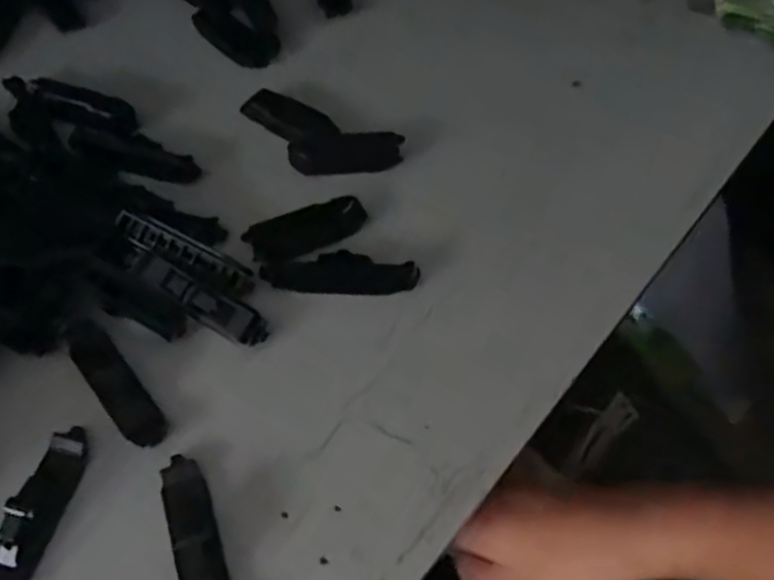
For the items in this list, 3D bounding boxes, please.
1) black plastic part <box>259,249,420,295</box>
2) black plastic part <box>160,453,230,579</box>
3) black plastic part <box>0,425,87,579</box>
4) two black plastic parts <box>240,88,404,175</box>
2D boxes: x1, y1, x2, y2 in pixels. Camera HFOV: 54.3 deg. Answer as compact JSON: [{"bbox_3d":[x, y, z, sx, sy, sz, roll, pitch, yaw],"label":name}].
[{"bbox_3d":[-0.024,-0.009,0.397,0.080,0.009,0.023,1,55,-2],"label":"black plastic part"},{"bbox_3d":[-0.080,0.107,0.318,0.020,0.009,0.080,-15,57,-13],"label":"black plastic part"},{"bbox_3d":[-0.148,0.093,0.317,0.017,0.015,0.079,13,55,6],"label":"black plastic part"},{"bbox_3d":[-0.045,-0.092,0.450,0.103,0.012,0.043,26,58,15],"label":"two black plastic parts"}]

